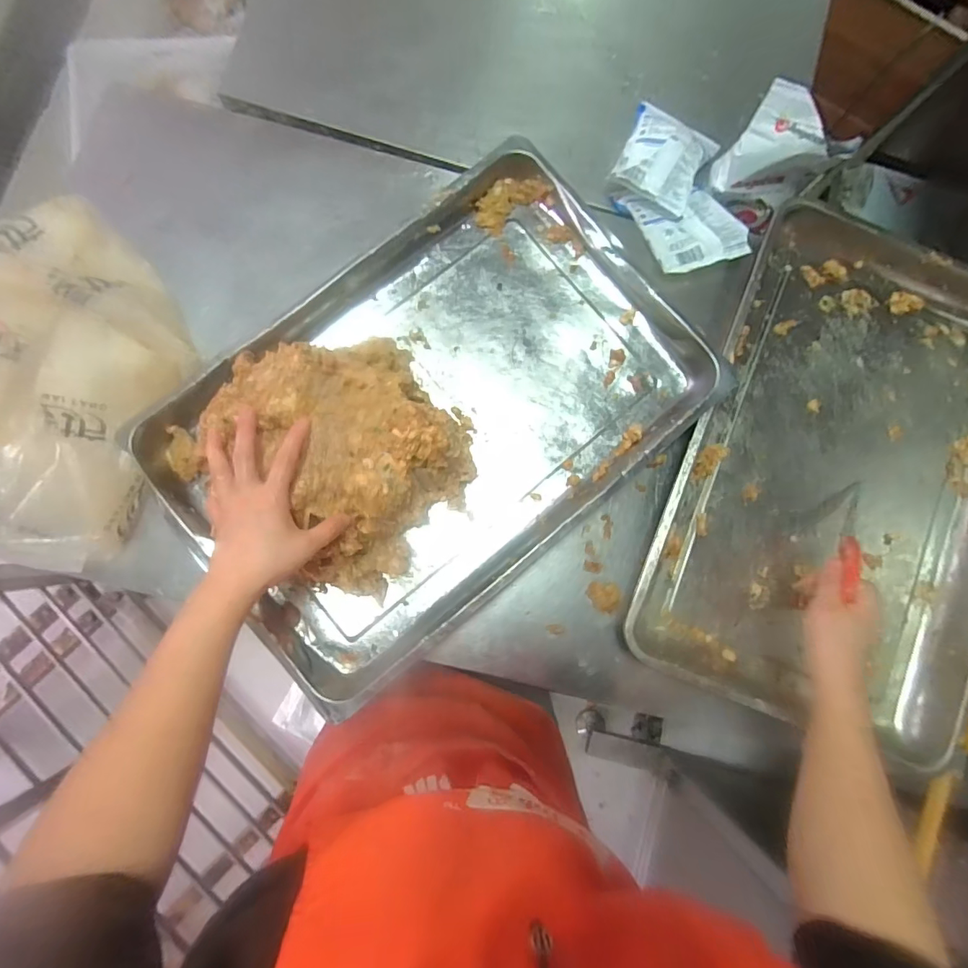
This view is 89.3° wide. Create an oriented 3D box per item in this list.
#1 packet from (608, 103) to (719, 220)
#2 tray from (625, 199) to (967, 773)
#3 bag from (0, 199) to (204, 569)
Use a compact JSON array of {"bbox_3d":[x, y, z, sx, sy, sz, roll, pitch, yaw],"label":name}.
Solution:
[{"bbox_3d":[0.234,-0.429,0.648,0.118,0.053,0.159,29,83,0],"label":"packet"},{"bbox_3d":[0.437,-0.021,0.586,0.388,0.058,0.588,23,83,0],"label":"tray"},{"bbox_3d":[-0.458,-0.106,0.505,0.259,0.096,0.364,24,83,0],"label":"bag"}]

